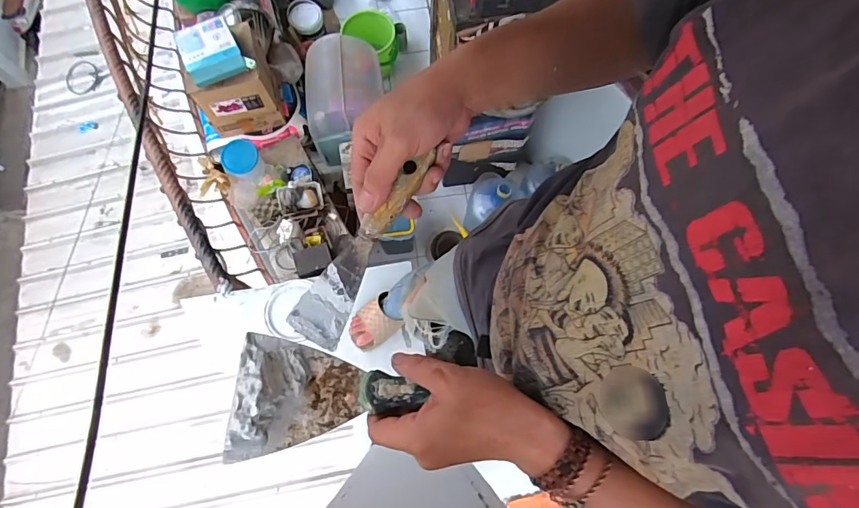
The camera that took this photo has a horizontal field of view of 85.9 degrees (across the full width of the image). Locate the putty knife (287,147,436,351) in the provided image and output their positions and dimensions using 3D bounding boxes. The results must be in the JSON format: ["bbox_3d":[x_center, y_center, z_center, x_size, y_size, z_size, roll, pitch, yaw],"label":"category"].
[{"bbox_3d":[-0.050,-0.005,0.355,0.040,0.009,0.162,34,94,8],"label":"putty knife"}]

